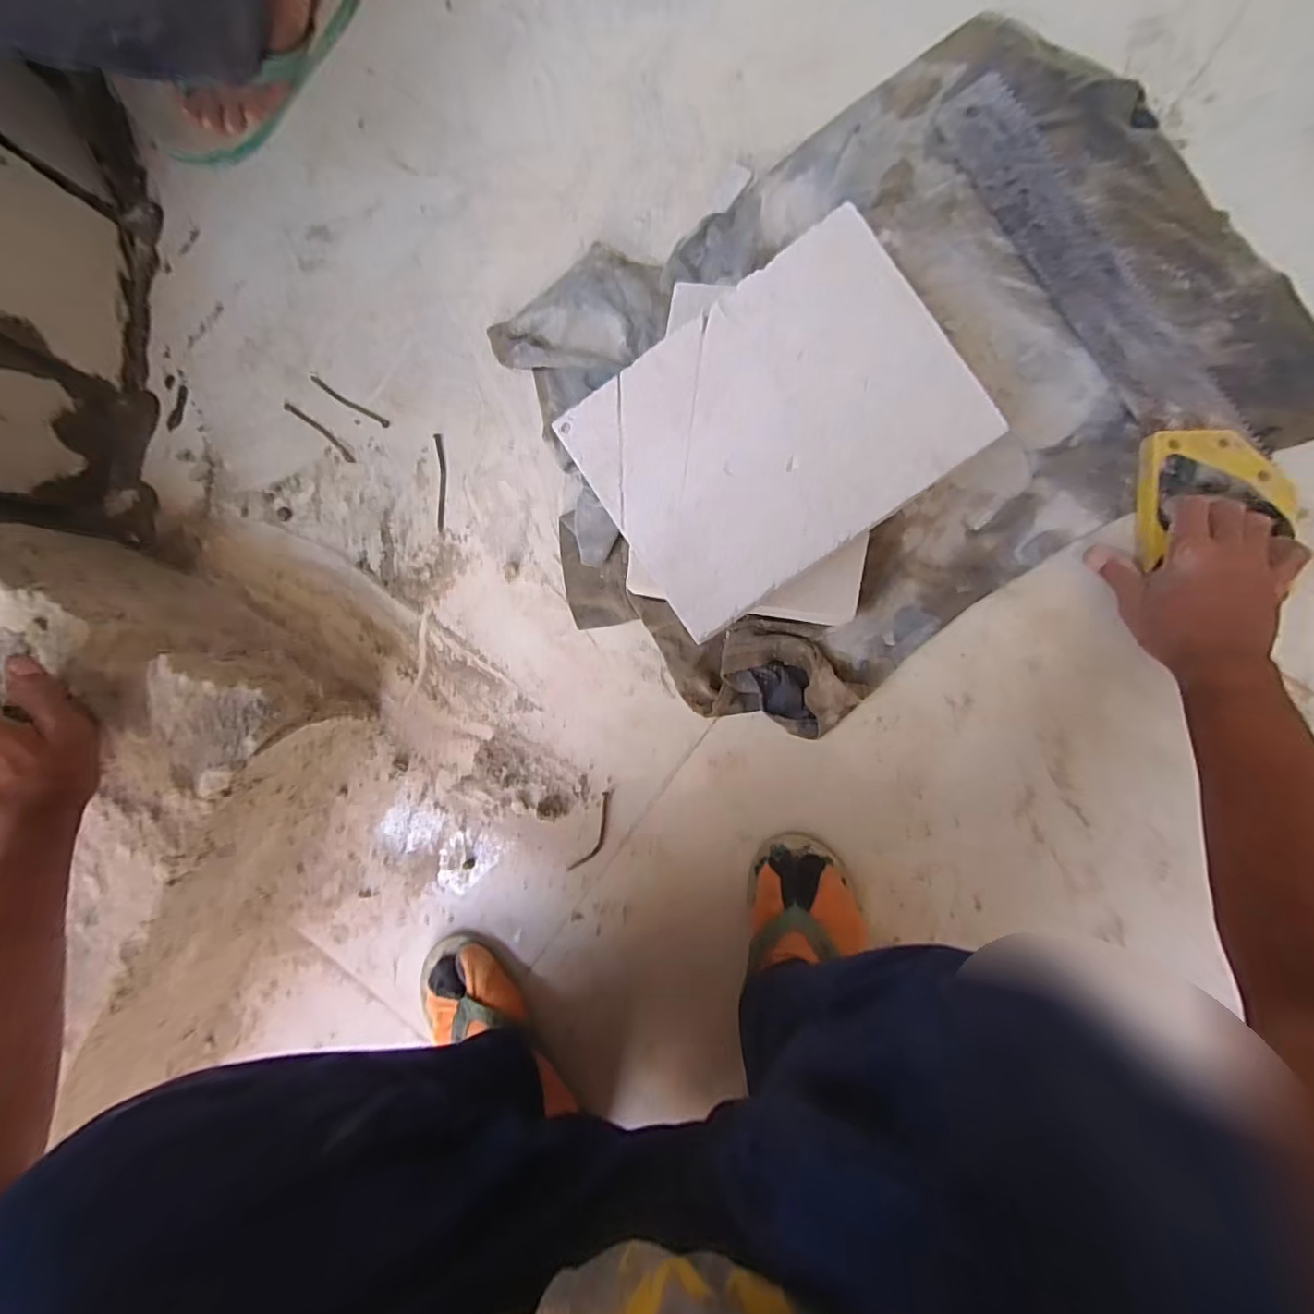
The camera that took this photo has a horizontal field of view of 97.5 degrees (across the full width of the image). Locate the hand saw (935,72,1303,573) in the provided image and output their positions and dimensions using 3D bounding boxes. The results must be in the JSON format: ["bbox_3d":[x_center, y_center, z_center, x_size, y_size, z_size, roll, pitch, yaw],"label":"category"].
[{"bbox_3d":[0.386,-0.312,0.514,0.128,0.024,0.455,-28,85,7],"label":"hand saw"}]

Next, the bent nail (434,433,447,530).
[{"bbox_3d":[-0.229,-0.185,0.610,0.012,0.004,0.102,-2,90,7],"label":"bent nail"}]

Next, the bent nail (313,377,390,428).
[{"bbox_3d":[-0.332,-0.274,0.620,0.101,0.004,0.010,32,94,6],"label":"bent nail"}]

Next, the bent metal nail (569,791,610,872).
[{"bbox_3d":[-0.064,0.183,0.592,0.021,0.004,0.091,24,94,6],"label":"bent metal nail"}]

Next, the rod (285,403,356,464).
[{"bbox_3d":[-0.365,-0.245,0.625,0.098,0.005,0.012,40,95,5],"label":"rod"}]

